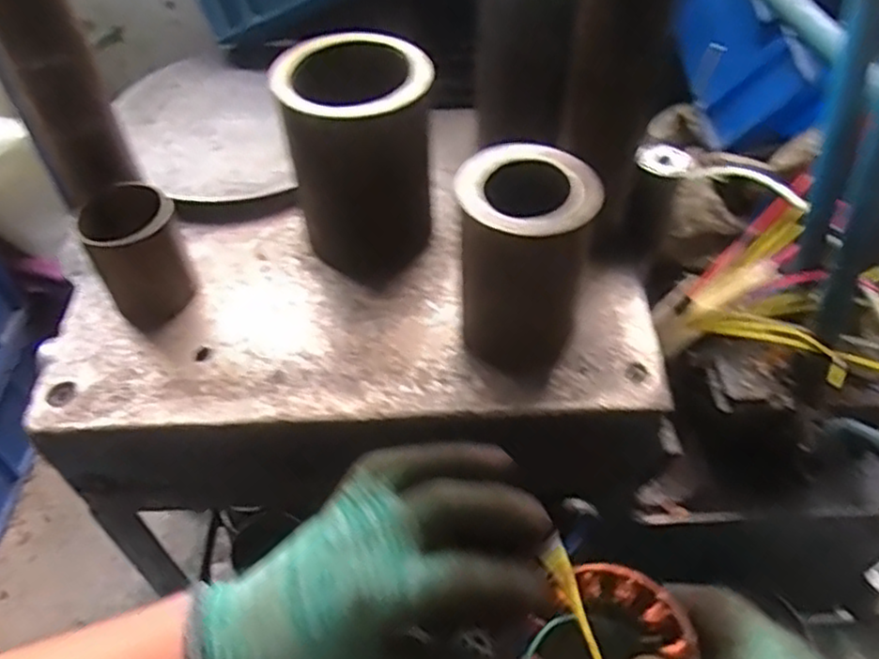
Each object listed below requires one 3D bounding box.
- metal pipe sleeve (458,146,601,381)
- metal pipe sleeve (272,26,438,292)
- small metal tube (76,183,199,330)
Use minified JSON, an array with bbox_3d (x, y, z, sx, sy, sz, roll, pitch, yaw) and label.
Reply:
[{"bbox_3d":[0.058,-0.048,0.509,0.089,0.136,0.091,14,52,13],"label":"metal pipe sleeve"},{"bbox_3d":[-0.061,-0.140,0.578,0.115,0.148,0.103,-6,50,-3],"label":"metal pipe sleeve"},{"bbox_3d":[-0.238,-0.062,0.568,0.071,0.088,0.068,37,60,28],"label":"small metal tube"}]

